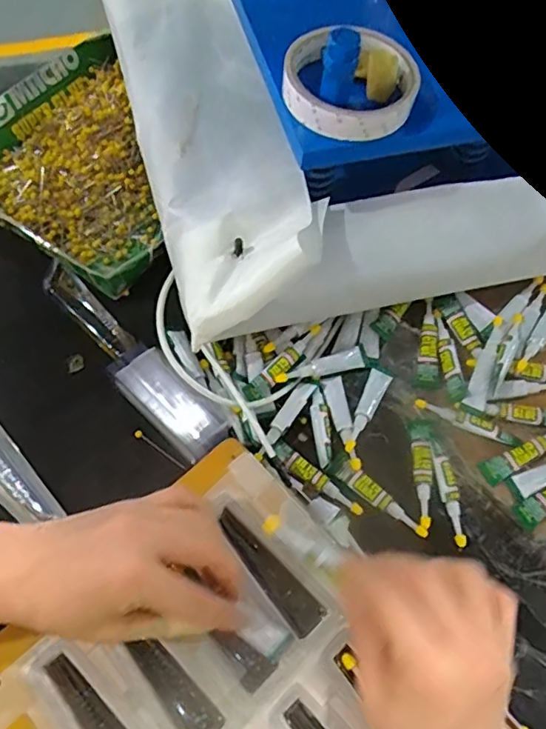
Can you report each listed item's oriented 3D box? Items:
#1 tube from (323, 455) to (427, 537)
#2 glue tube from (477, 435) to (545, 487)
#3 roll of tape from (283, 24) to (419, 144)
[{"bbox_3d":[0.077,0.096,0.412,0.084,0.009,0.017,38,70,14],"label":"tube"},{"bbox_3d":[0.199,0.063,0.433,0.087,0.014,0.019,-28,70,-14],"label":"glue tube"},{"bbox_3d":[0.048,-0.188,0.376,0.088,0.025,0.088,2,64,-4],"label":"roll of tape"}]

